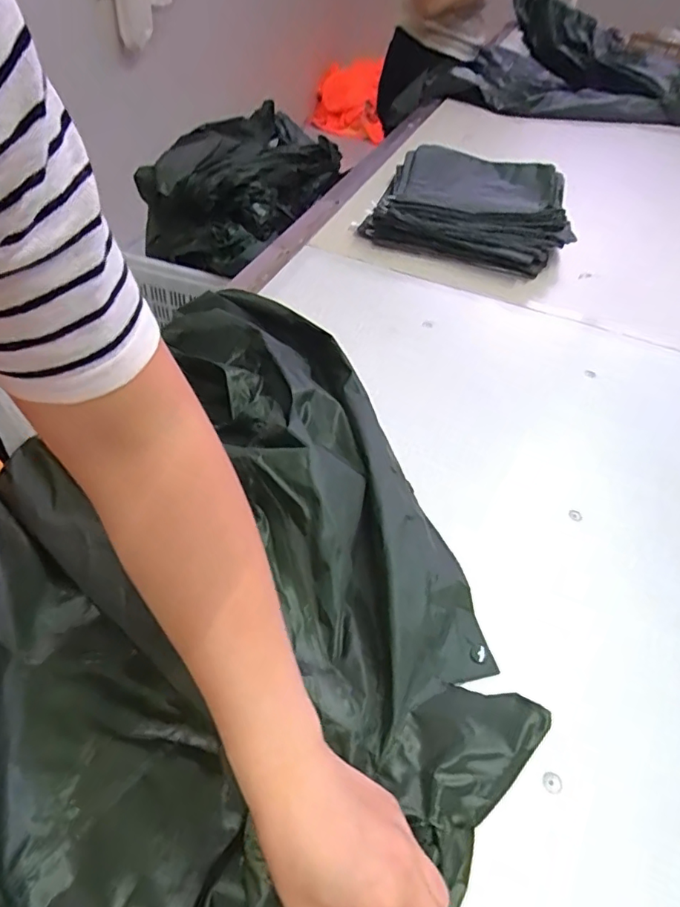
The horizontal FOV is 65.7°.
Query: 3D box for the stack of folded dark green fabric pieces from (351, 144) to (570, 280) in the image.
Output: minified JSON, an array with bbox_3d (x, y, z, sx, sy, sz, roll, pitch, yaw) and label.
[{"bbox_3d":[0.237,-0.450,0.937,0.326,0.070,0.362,17,47,9],"label":"stack of folded dark green fabric pieces"}]

